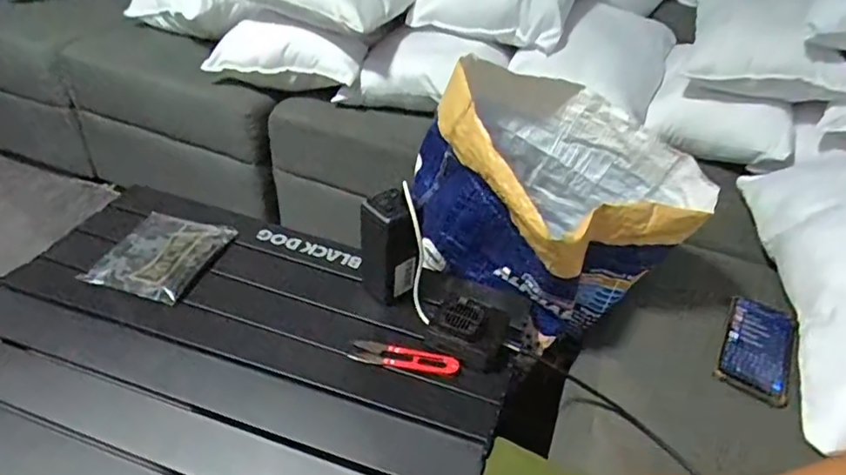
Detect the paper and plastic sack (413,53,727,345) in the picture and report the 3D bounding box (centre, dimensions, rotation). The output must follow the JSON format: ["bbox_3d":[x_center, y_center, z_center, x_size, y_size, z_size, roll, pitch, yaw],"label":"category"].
[{"bbox_3d":[0.163,-0.047,0.718,0.291,0.244,0.268,-12,43,-21],"label":"paper and plastic sack"}]

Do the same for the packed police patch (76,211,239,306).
[{"bbox_3d":[-0.320,0.015,0.705,0.133,0.013,0.142,15,40,11],"label":"packed police patch"}]

